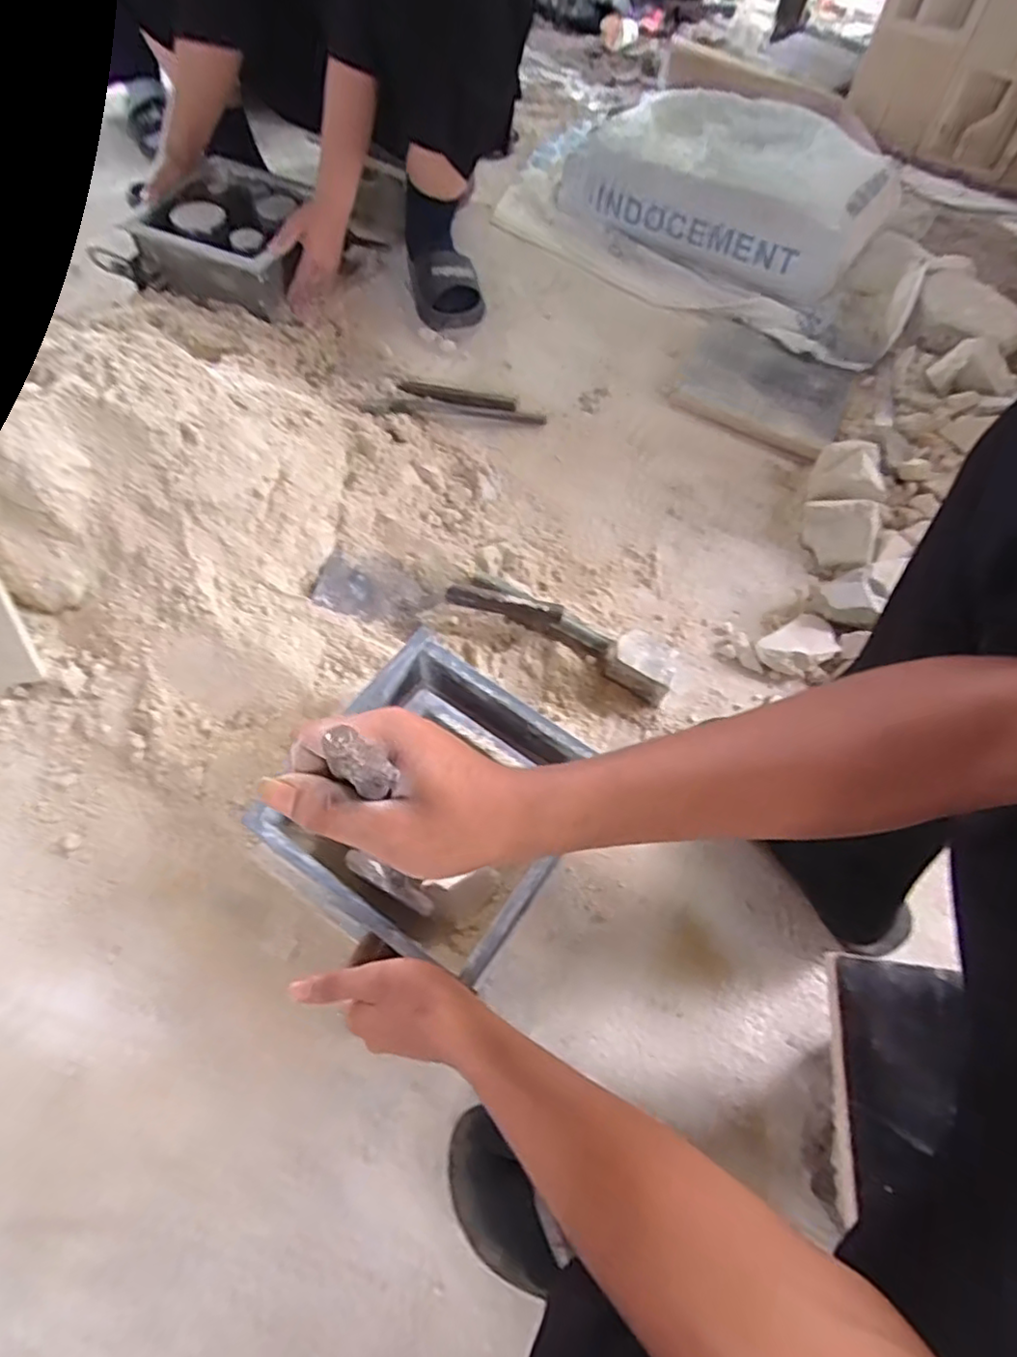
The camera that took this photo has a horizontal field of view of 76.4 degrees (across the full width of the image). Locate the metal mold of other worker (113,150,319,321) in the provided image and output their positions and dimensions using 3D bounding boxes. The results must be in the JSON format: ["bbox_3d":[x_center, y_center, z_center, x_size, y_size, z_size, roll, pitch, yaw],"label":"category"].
[{"bbox_3d":[-0.407,-0.650,0.965,0.231,0.102,0.232,13,63,6],"label":"metal mold of other worker"}]

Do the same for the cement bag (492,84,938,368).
[{"bbox_3d":[0.375,-0.877,1.166,0.784,0.147,0.468,24,64,12],"label":"cement bag"}]

